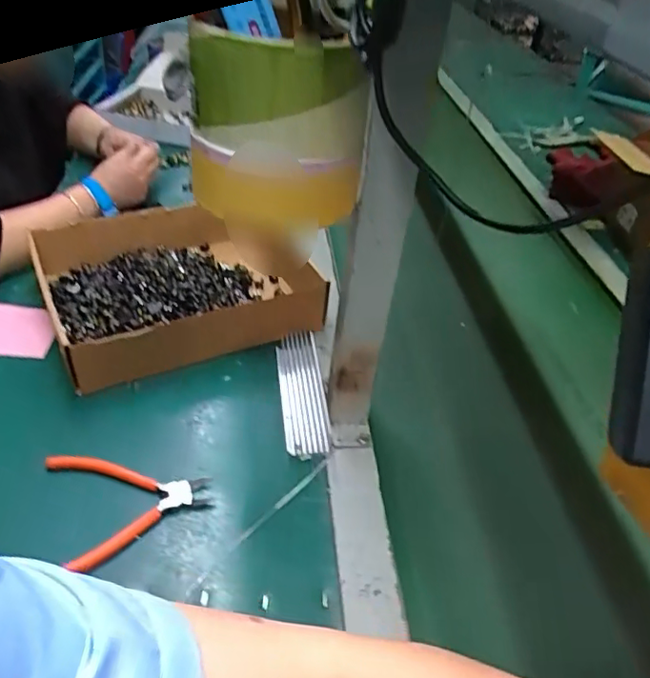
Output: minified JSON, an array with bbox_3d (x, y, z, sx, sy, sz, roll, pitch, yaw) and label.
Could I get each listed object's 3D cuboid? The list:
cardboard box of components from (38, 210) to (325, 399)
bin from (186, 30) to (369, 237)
[{"bbox_3d":[-0.175,-0.066,0.690,0.287,0.077,0.250,-11,41,-20],"label":"cardboard box of components"},{"bbox_3d":[-0.035,-0.140,0.393,0.120,0.129,0.084,8,38,3],"label":"bin"}]

